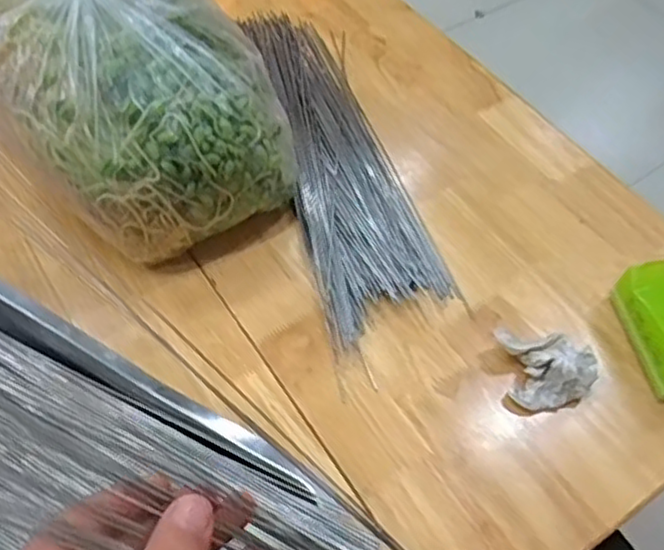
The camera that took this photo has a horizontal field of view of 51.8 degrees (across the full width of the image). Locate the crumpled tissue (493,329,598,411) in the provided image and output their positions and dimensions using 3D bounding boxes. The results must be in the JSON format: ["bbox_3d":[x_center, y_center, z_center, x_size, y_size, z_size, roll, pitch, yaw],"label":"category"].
[{"bbox_3d":[0.167,0.068,0.519,0.070,0.033,0.061,-4,55,-7],"label":"crumpled tissue"}]

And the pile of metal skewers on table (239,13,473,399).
[{"bbox_3d":[0.006,-0.118,0.649,0.110,0.022,0.447,-9,55,-11],"label":"pile of metal skewers on table"}]

